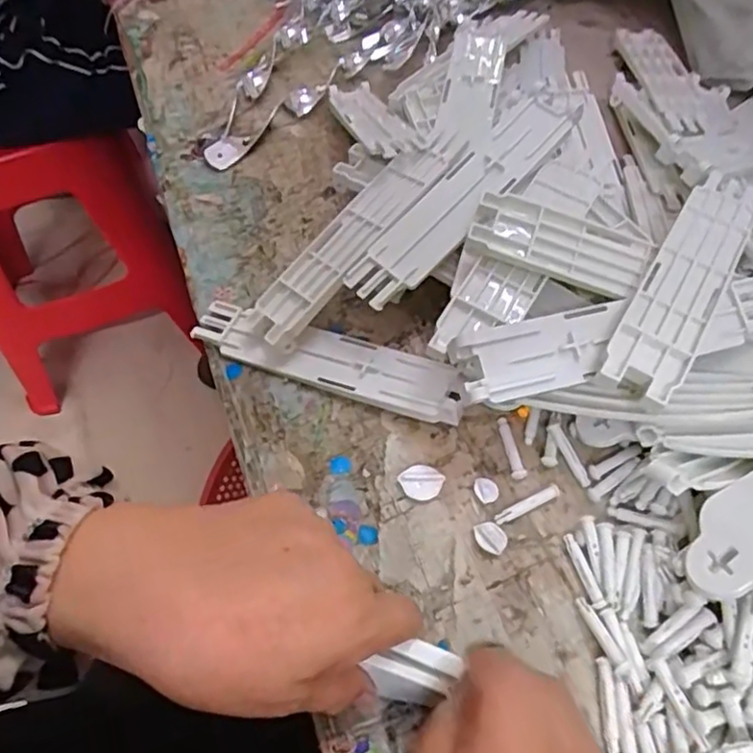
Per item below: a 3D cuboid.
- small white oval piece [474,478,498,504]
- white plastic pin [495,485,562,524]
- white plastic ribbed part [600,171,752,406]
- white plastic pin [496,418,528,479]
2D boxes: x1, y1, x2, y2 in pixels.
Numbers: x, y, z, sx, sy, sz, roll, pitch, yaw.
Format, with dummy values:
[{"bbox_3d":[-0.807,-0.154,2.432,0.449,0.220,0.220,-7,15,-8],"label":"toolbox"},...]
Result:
[{"bbox_3d":[0.061,0.064,0.358,0.013,0.004,0.014,-3,56,0],"label":"small white oval piece"},{"bbox_3d":[0.083,0.070,0.350,0.040,0.008,0.007,-23,58,-13],"label":"white plastic pin"},{"bbox_3d":[0.173,-0.058,0.352,0.039,0.012,0.183,28,63,19],"label":"white plastic ribbed part"},{"bbox_3d":[0.078,0.041,0.370,0.008,0.008,0.039,-9,56,-4],"label":"white plastic pin"}]

